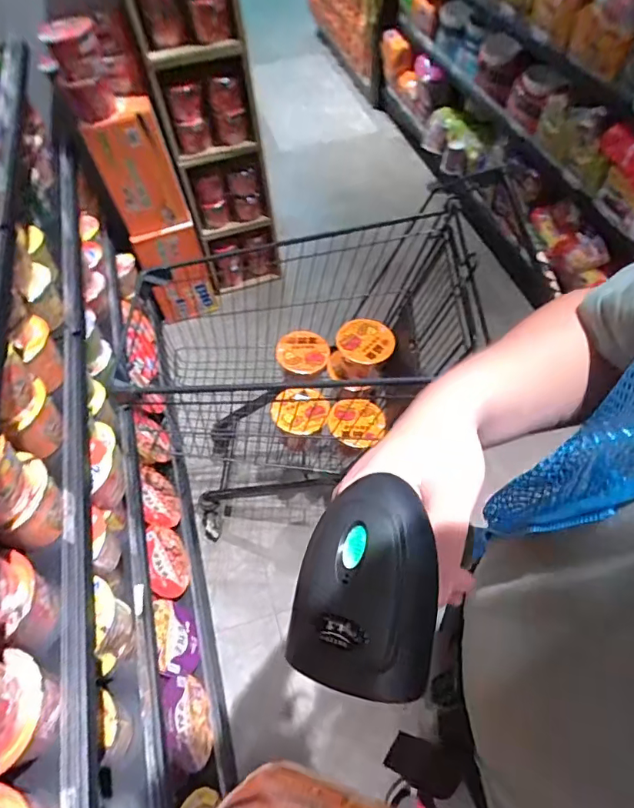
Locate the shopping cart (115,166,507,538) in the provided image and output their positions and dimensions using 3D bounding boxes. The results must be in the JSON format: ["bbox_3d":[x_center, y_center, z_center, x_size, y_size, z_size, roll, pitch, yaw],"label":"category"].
[{"bbox_3d":[-0.038,0.011,1.282,0.696,0.887,0.440,-2,55,3],"label":"shopping cart"}]

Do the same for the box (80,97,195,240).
[{"bbox_3d":[-0.560,-0.726,1.531,0.212,0.375,0.142,-19,56,-9],"label":"box"}]

